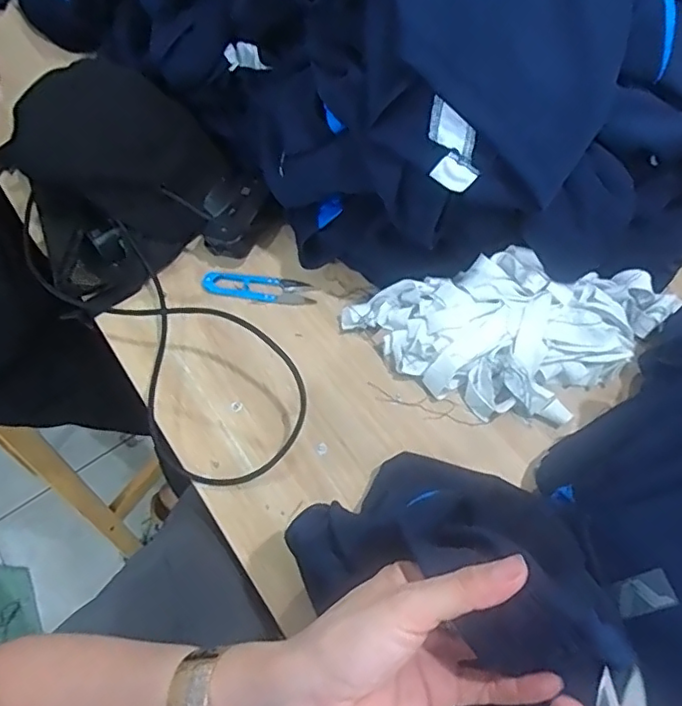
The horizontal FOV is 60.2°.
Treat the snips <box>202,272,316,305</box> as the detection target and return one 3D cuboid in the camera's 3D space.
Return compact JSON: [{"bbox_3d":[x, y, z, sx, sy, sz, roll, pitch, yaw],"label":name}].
[{"bbox_3d":[-0.087,-0.070,0.624,0.118,0.008,0.031,8,64,7],"label":"snips"}]

